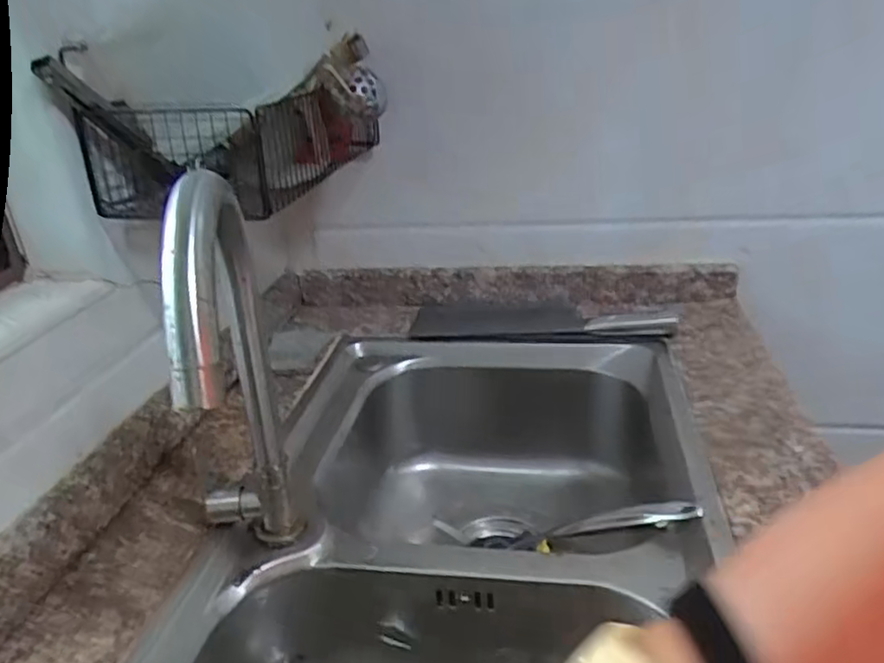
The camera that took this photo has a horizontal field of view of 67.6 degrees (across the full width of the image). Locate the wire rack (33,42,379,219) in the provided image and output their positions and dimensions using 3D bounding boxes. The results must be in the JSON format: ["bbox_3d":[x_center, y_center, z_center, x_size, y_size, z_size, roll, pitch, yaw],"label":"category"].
[{"bbox_3d":[-0.190,-0.214,0.670,0.170,0.125,0.368,-1,25,7],"label":"wire rack"}]

